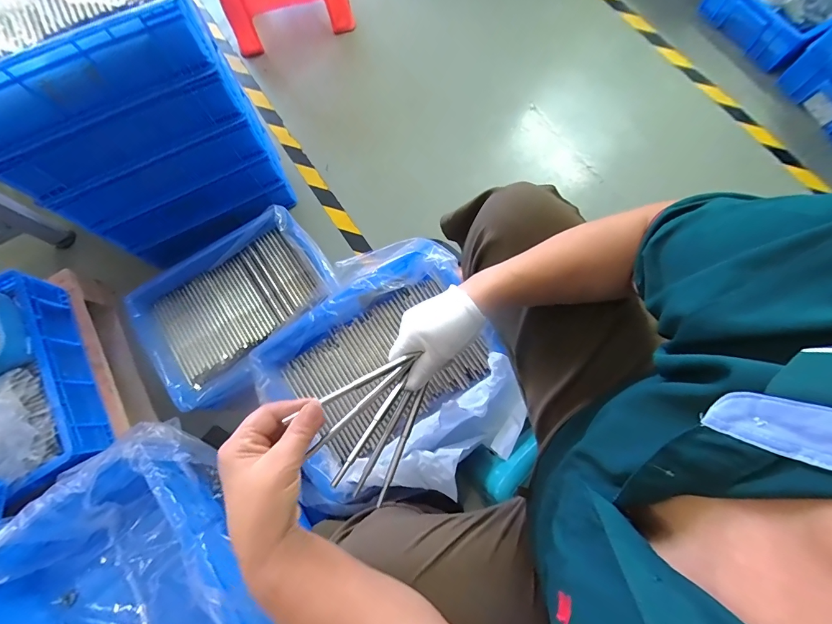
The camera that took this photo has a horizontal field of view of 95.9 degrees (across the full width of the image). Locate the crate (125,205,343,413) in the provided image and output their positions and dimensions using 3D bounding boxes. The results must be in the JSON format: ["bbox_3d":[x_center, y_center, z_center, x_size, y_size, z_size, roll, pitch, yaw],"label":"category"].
[{"bbox_3d":[-0.404,-0.015,0.885,0.431,0.123,0.342,-40,78,-8],"label":"crate"}]

